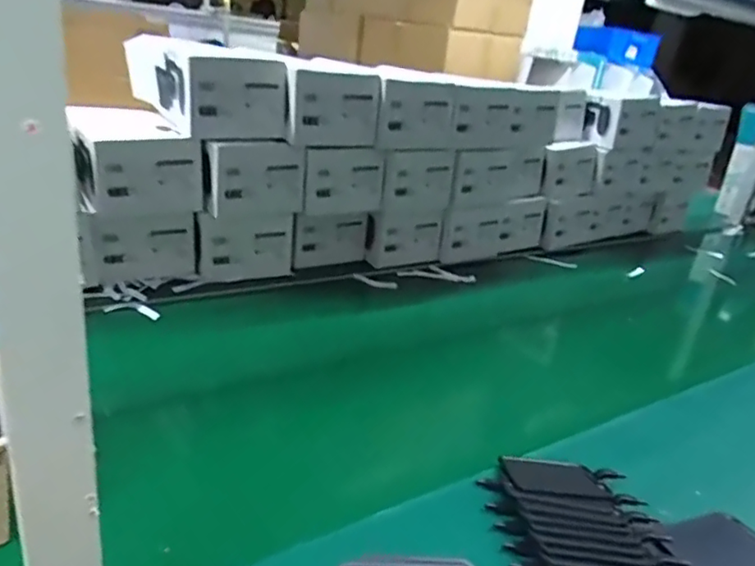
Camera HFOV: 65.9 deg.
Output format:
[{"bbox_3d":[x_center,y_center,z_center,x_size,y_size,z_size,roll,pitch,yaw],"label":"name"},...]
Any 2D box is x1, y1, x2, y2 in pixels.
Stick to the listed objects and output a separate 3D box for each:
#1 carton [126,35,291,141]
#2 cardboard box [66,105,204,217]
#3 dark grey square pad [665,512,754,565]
[{"bbox_3d":[-0.287,-0.326,0.963,0.155,0.110,0.295,-12,30,-35],"label":"carton"},{"bbox_3d":[-0.369,-0.183,0.888,0.148,0.131,0.135,-12,30,-35],"label":"cardboard box"},{"bbox_3d":[0.319,0.243,0.531,0.105,0.012,0.069,-5,27,-24],"label":"dark grey square pad"}]

